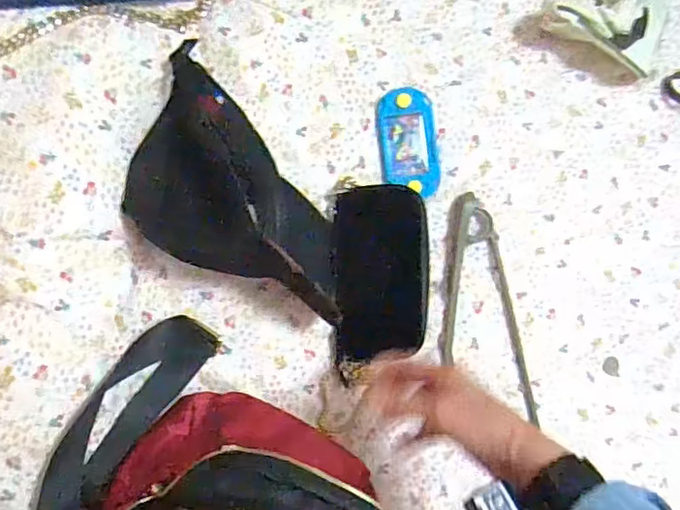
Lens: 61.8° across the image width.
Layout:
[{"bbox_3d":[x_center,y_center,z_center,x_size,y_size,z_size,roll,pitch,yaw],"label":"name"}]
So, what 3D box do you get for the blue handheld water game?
[{"bbox_3d":[0.080,-0.130,0.651,0.066,0.011,0.119,-5,89,-10],"label":"blue handheld water game"}]

